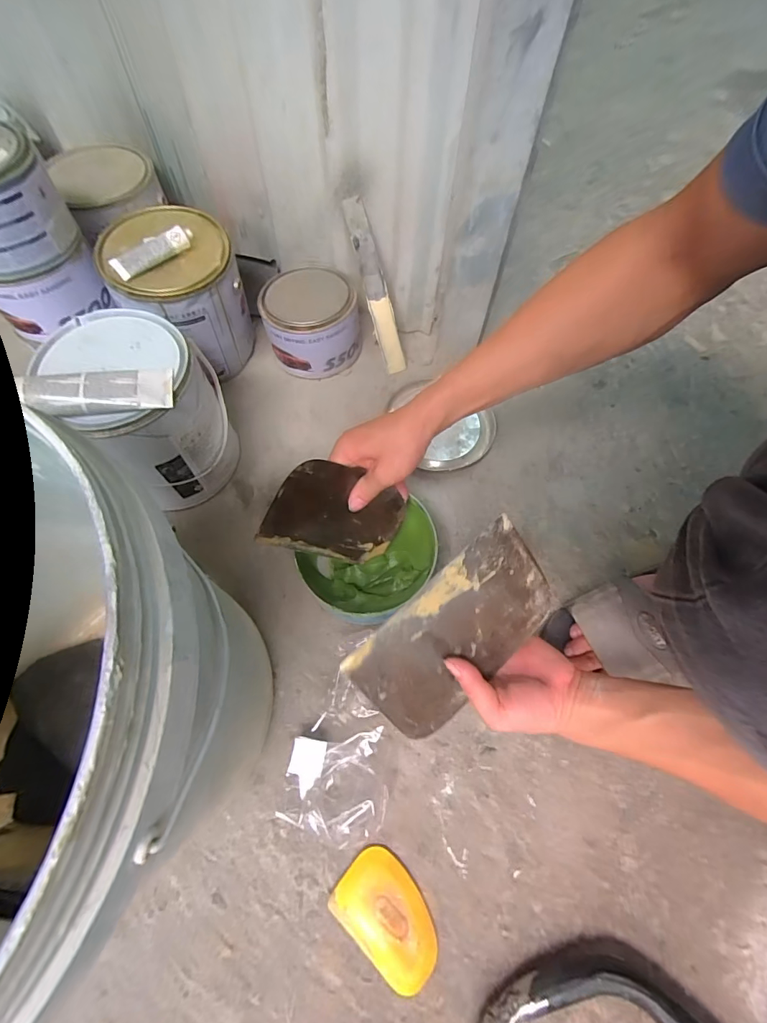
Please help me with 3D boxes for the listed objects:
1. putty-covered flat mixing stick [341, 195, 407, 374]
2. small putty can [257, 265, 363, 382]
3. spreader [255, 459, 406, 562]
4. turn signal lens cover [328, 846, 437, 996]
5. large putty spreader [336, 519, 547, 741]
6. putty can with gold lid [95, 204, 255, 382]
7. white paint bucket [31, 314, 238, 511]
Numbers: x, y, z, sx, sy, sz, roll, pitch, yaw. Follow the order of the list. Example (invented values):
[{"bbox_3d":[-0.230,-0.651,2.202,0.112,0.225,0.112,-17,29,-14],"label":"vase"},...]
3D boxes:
[{"bbox_3d":[-0.010,-0.307,0.600,0.032,0.221,0.013,-25,30,-11],"label":"putty-covered flat mixing stick"},{"bbox_3d":[-0.104,-0.274,0.629,0.129,0.105,0.121,0,65,0],"label":"small putty can"},{"bbox_3d":[-0.047,0.005,0.456,0.009,0.152,0.101,47,114,47],"label":"spreader"},{"bbox_3d":[0.006,0.367,0.389,0.102,0.009,0.066,39,71,16],"label":"turn signal lens cover"},{"bbox_3d":[0.067,0.104,0.372,0.186,0.004,0.109,-40,109,-12],"label":"large putty spreader"},{"bbox_3d":[-0.261,-0.284,0.578,0.143,0.167,0.135,0,64,-1],"label":"putty can with gold lid"},{"bbox_3d":[-0.269,-0.106,0.505,0.146,0.182,0.149,0,65,0],"label":"white paint bucket"}]

